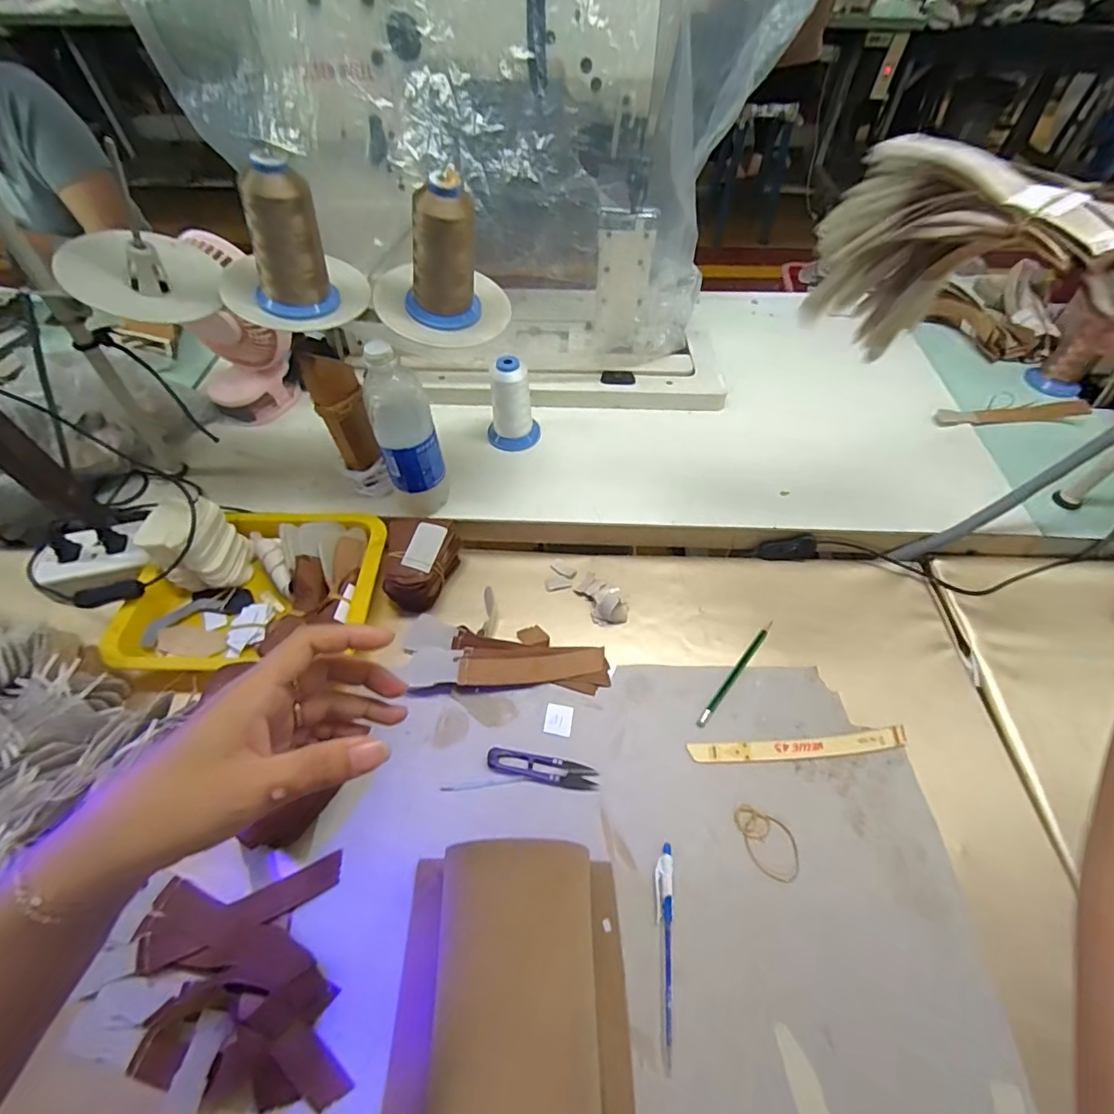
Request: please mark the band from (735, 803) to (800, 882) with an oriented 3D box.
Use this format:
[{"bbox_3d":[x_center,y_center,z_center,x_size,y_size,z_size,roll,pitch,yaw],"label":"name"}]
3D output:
[{"bbox_3d":[0.182,0.243,0.442,0.041,0.004,0.063,-15,56,-10],"label":"band"}]

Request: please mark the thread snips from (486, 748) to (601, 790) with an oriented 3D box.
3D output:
[{"bbox_3d":[-0.013,0.196,0.475,0.102,0.008,0.024,8,55,5],"label":"thread snips"}]

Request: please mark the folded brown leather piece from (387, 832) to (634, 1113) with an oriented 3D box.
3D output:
[{"bbox_3d":[-0.033,0.295,0.328,0.164,0.137,0.171,-1,55,-1],"label":"folded brown leather piece"}]

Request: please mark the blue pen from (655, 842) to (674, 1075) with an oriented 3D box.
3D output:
[{"bbox_3d":[0.084,0.300,0.399,0.013,0.006,0.137,5,55,3],"label":"blue pen"}]

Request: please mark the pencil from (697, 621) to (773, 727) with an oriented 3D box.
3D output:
[{"bbox_3d":[0.185,0.115,0.527,0.010,0.012,0.144,35,62,22],"label":"pencil"}]

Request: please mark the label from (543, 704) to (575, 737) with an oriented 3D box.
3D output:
[{"bbox_3d":[0.002,0.159,0.504,0.026,0.004,0.029,10,55,6],"label":"label"}]

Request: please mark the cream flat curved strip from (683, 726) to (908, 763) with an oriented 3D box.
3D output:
[{"bbox_3d":[0.229,0.178,0.485,0.206,0.004,0.021,-4,55,-3],"label":"cream flat curved strip"}]

